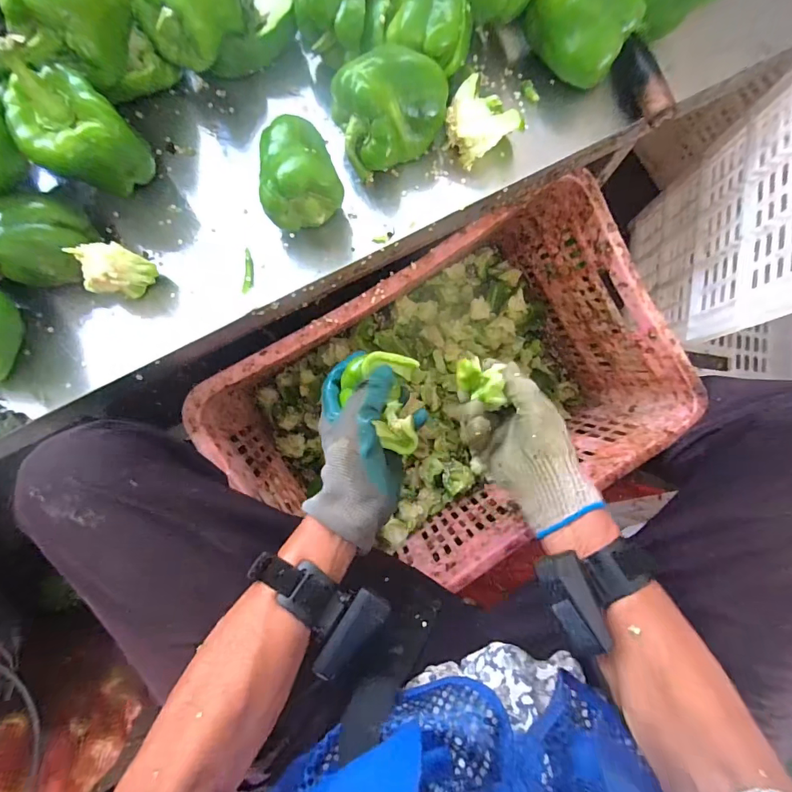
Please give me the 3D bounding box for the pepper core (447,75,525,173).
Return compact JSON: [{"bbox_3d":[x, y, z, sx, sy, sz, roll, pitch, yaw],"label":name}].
[{"bbox_3d":[0.079,-0.251,0.409,0.062,0.041,0.053,36,83,3],"label":"pepper core"}]

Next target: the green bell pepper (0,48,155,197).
[{"bbox_3d":[-0.261,-0.213,0.352,0.071,0.097,0.074,33,83,2],"label":"green bell pepper"}]

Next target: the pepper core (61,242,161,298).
[{"bbox_3d":[-0.240,-0.110,0.380,0.053,0.042,0.035,-19,84,-4],"label":"pepper core"}]

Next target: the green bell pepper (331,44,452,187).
[{"bbox_3d":[-0.005,-0.254,0.390,0.095,0.065,0.066,-39,86,-6],"label":"green bell pepper"}]

